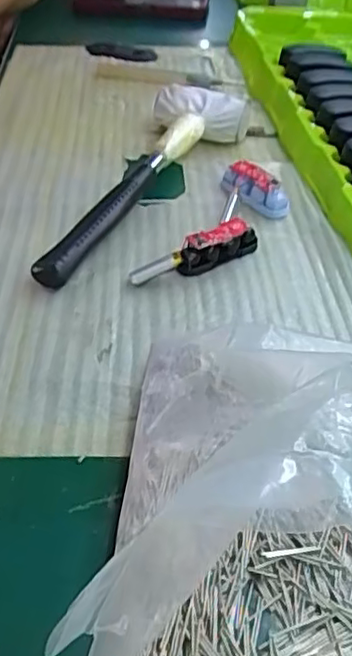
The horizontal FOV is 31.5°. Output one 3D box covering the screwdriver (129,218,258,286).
[{"bbox_3d":[0.014,-0.048,0.395,0.088,0.023,0.015,-19,47,-22],"label":"screwdriver"}]

